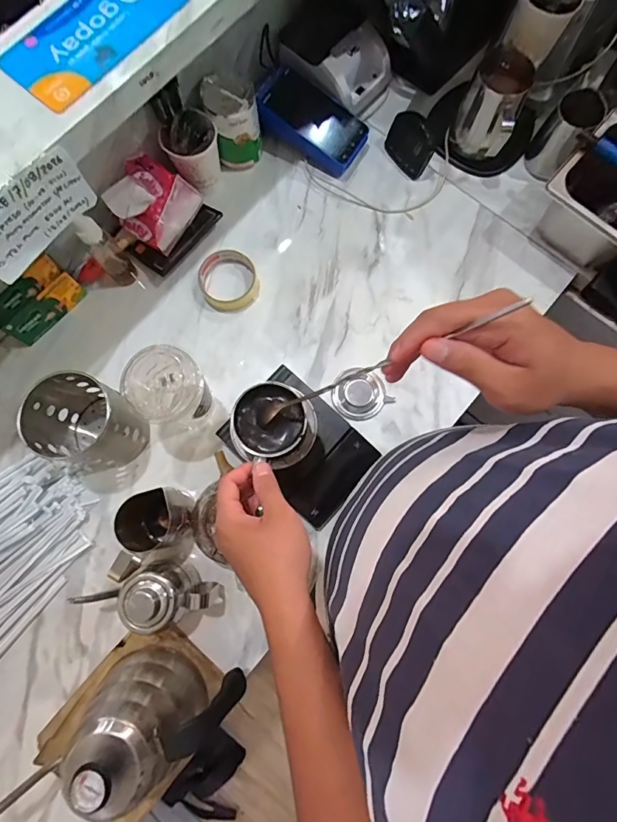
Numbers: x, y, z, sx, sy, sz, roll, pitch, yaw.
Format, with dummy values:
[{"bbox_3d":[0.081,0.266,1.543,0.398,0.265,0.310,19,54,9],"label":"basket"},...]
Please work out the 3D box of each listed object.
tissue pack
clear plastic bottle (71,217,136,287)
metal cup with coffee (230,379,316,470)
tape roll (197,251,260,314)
[{"bbox_3d":[-0.216,-0.290,0.597,0.091,0.057,0.100,33,81,7],"label":"tissue pack"},{"bbox_3d":[-0.282,-0.223,0.586,0.036,0.131,0.048,-36,81,-6],"label":"clear plastic bottle"},{"bbox_3d":[-0.036,0.016,0.447,0.081,0.052,0.080,0,79,1],"label":"metal cup with coffee"},{"bbox_3d":[-0.117,-0.191,0.626,0.084,0.022,0.088,0,79,1],"label":"tape roll"}]

